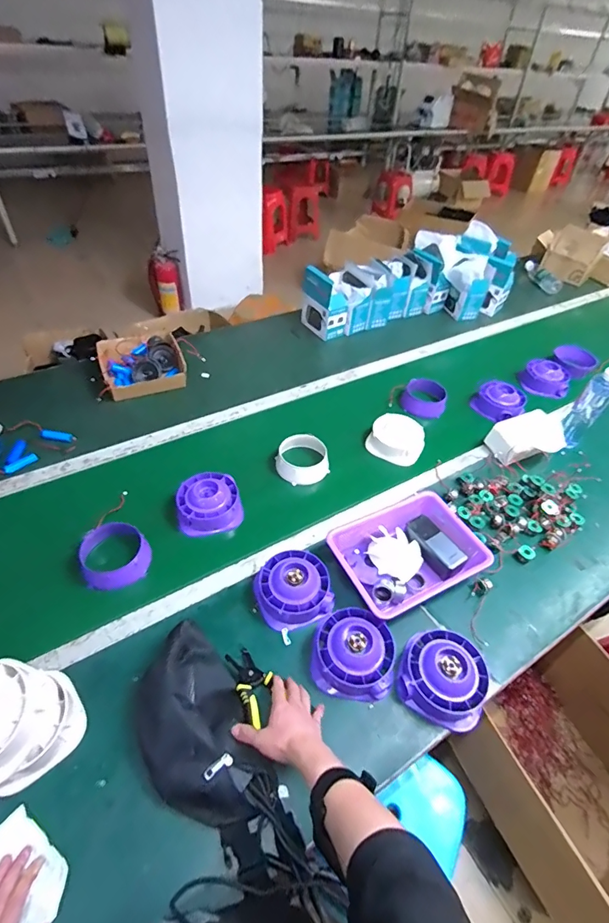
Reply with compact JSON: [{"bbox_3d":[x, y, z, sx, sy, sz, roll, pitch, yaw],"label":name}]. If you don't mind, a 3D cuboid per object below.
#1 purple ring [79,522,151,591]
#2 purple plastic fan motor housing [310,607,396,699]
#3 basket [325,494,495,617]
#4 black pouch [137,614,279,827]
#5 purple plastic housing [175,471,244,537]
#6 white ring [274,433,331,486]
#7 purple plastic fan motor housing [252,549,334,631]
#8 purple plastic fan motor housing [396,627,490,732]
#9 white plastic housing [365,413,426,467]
[{"bbox_3d":[-0.368,0.187,0.838,0.120,0.057,0.130,3,46,-3],"label":"purple ring"},{"bbox_3d":[0.081,0.315,0.721,0.133,0.067,0.133,3,46,-3],"label":"purple plastic fan motor housing"},{"bbox_3d":[0.207,0.186,0.861,0.277,0.067,0.211,-16,50,-20],"label":"basket"},{"bbox_3d":[-0.162,0.377,0.622,0.150,0.098,0.268,-20,52,-23],"label":"black pouch"},{"bbox_3d":[-0.208,0.092,0.933,0.133,0.070,0.133,3,46,-3],"label":"purple plastic housing"},{"bbox_3d":[-0.004,-0.007,1.033,0.128,0.074,0.111,6,46,0],"label":"white ring"},{"bbox_3d":[-0.024,0.234,0.795,0.135,0.062,0.132,3,46,-3],"label":"purple plastic fan motor housing"},{"bbox_3d":[0.227,0.347,0.698,0.134,0.059,0.136,3,46,-3],"label":"purple plastic fan motor housing"},{"bbox_3d":[0.239,-0.061,1.109,0.141,0.065,0.122,25,49,17],"label":"white plastic housing"}]

